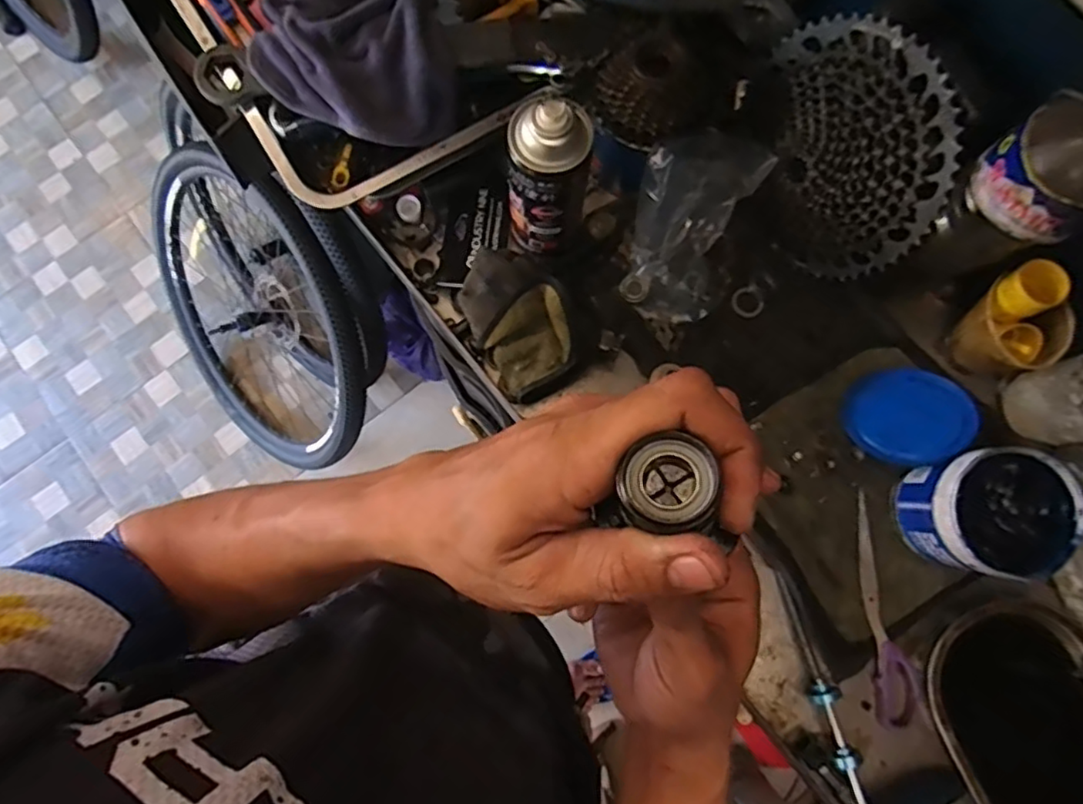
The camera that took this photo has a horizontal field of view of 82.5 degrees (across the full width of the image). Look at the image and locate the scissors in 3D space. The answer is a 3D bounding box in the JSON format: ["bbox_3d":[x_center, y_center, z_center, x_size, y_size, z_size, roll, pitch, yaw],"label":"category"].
[{"bbox_3d":[0.302,0.182,0.546,0.037,0.008,0.195,-4,79,-1],"label":"scissors"}]

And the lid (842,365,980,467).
[{"bbox_3d":[0.326,0.012,0.550,0.094,0.009,0.099,-13,51,17],"label":"lid"}]

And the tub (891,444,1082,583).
[{"bbox_3d":[0.367,0.092,0.512,0.099,0.077,0.098,0,79,-1],"label":"tub"}]

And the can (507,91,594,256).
[{"bbox_3d":[0.004,-0.183,0.512,0.066,0.167,0.058,-4,79,-1],"label":"can"}]

